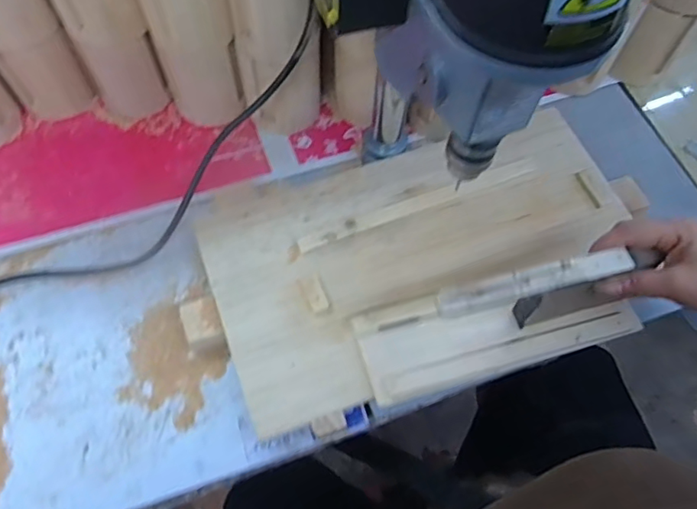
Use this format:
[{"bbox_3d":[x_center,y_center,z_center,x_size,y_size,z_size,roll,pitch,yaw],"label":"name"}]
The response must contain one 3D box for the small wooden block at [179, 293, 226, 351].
[{"bbox_3d":[-0.125,0.061,0.481,0.030,0.023,0.043,-19,67,-11],"label":"small wooden block"}]

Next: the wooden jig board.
[{"bbox_3d":[0.074,0.010,0.499,0.382,0.051,0.247,-14,65,-8],"label":"wooden jig board"}]

